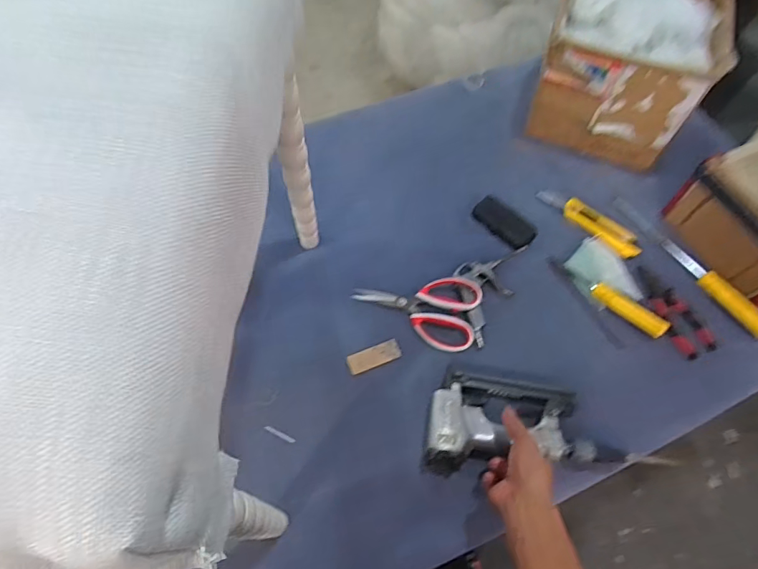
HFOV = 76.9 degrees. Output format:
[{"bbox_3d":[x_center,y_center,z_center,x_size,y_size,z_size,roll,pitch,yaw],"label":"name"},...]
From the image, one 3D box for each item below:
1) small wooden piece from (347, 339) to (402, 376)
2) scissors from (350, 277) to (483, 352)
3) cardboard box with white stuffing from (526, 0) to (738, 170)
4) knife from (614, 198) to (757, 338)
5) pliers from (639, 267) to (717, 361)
[{"bbox_3d":[-0.007,0.104,0.695,0.077,0.007,0.030,-18,63,-11],"label":"small wooden piece"},{"bbox_3d":[0.062,0.021,0.732,0.190,0.019,0.116,22,63,10],"label":"scissors"},{"bbox_3d":[0.444,-0.421,0.865,0.262,0.216,0.313,21,63,10],"label":"cardboard box with white stuffing"},{"bbox_3d":[0.498,-0.041,0.768,0.030,0.028,0.297,-27,65,-15],"label":"knife"},{"bbox_3d":[0.456,0.040,0.746,0.056,0.018,0.153,-21,64,-12],"label":"pliers"}]

